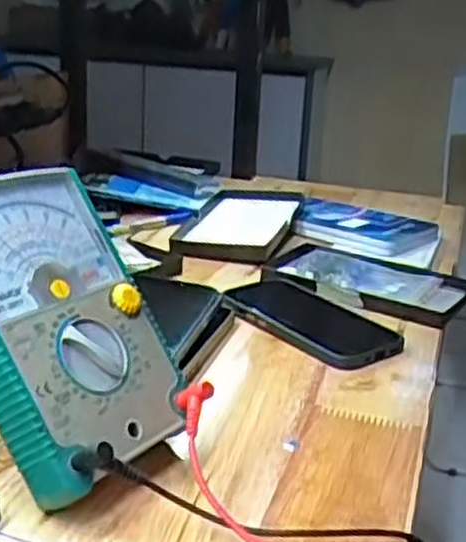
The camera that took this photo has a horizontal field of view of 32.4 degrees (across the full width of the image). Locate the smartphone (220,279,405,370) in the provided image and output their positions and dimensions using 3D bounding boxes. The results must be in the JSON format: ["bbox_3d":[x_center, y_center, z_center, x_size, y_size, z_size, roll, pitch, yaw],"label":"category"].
[{"bbox_3d":[0.059,0.037,0.640,0.081,0.012,0.154,-14,26,-42],"label":"smartphone"}]

